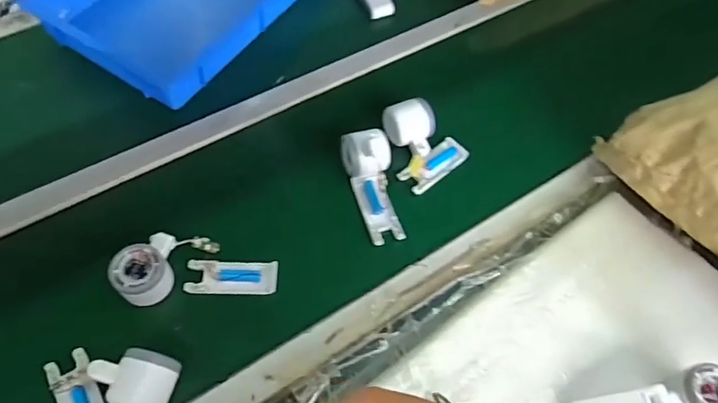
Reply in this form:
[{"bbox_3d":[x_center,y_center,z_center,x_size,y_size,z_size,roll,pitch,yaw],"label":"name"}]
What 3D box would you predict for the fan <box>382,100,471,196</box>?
[{"bbox_3d":[0.079,-0.080,0.702,0.125,0.055,0.105,34,67,16],"label":"fan"}]

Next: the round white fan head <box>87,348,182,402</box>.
[{"bbox_3d":[-0.232,0.184,0.526,0.081,0.051,0.057,12,63,6],"label":"round white fan head"}]

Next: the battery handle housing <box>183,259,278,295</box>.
[{"bbox_3d":[-0.153,0.093,0.612,0.105,0.014,0.041,-1,62,3],"label":"battery handle housing"}]

